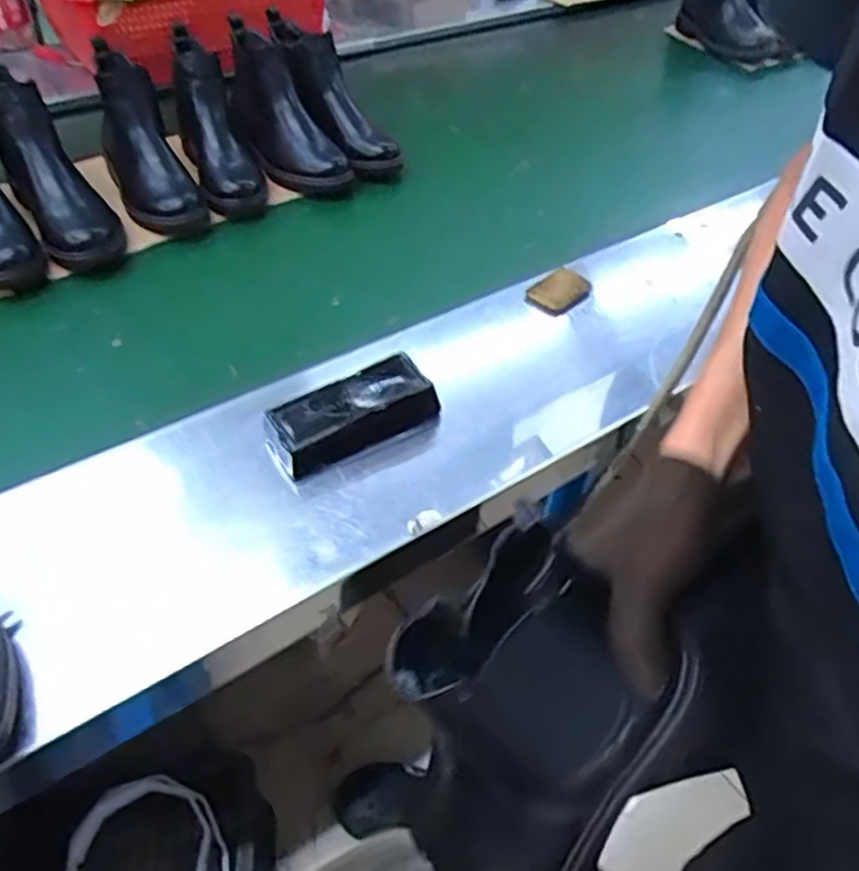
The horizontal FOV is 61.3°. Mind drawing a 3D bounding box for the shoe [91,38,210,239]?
[{"bbox_3d":[-0.374,-0.391,0.943,0.084,0.173,0.264,-20,51,-20],"label":"shoe"}]

